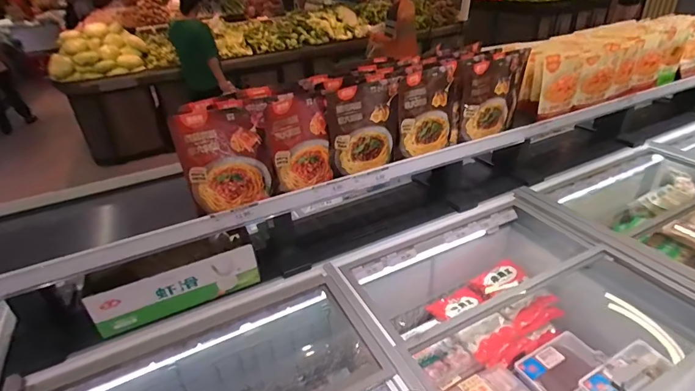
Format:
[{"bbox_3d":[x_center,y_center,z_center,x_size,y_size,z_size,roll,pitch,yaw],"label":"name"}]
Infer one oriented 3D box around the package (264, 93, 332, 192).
[{"bbox_3d":[-0.105,-0.113,0.855,0.149,0.200,0.033,-21,26,-35],"label":"package"}]

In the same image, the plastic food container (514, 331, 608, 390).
[{"bbox_3d":[0.597,0.479,1.087,0.229,0.048,0.152,-20,34,-26],"label":"plastic food container"}]

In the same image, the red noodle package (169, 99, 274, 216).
[{"bbox_3d":[-0.259,-0.083,0.820,0.160,0.213,0.078,-18,23,-18],"label":"red noodle package"}]

